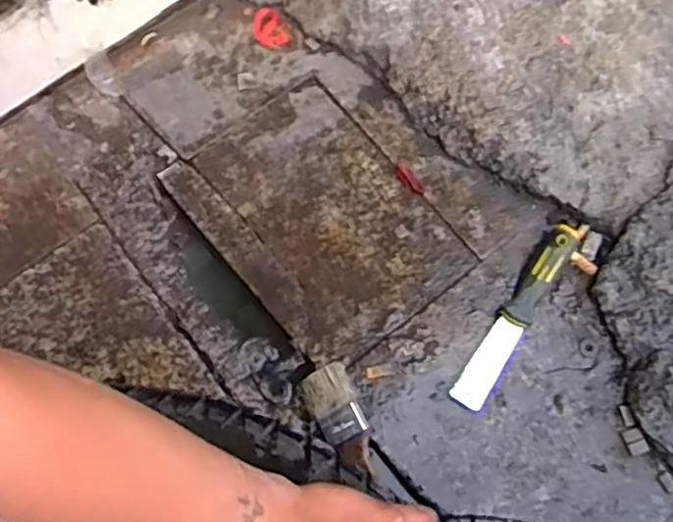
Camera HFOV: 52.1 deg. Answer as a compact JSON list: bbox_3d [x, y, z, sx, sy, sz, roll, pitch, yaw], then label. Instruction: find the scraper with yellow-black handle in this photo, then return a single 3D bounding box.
[{"bbox_3d":[0.187,0.056,0.706,0.036,0.034,0.214,32,75,11],"label":"scraper with yellow-black handle"}]

